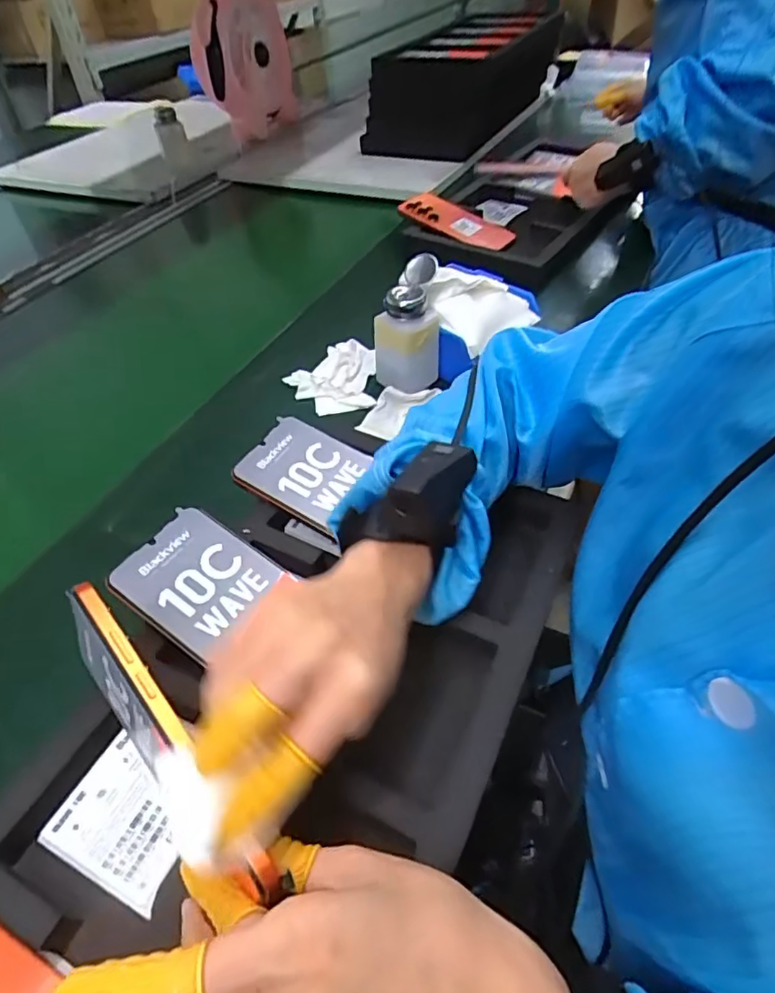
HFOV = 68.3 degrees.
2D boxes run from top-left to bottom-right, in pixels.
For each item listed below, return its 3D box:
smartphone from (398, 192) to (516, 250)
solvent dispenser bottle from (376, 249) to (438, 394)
[{"bbox_3d":[0.104,-0.405,0.841,0.170,0.014,0.088,28,52,10],"label":"smartphone"},{"bbox_3d":[0.020,-0.174,0.587,0.065,0.116,0.071,2,46,7],"label":"solvent dispenser bottle"}]

